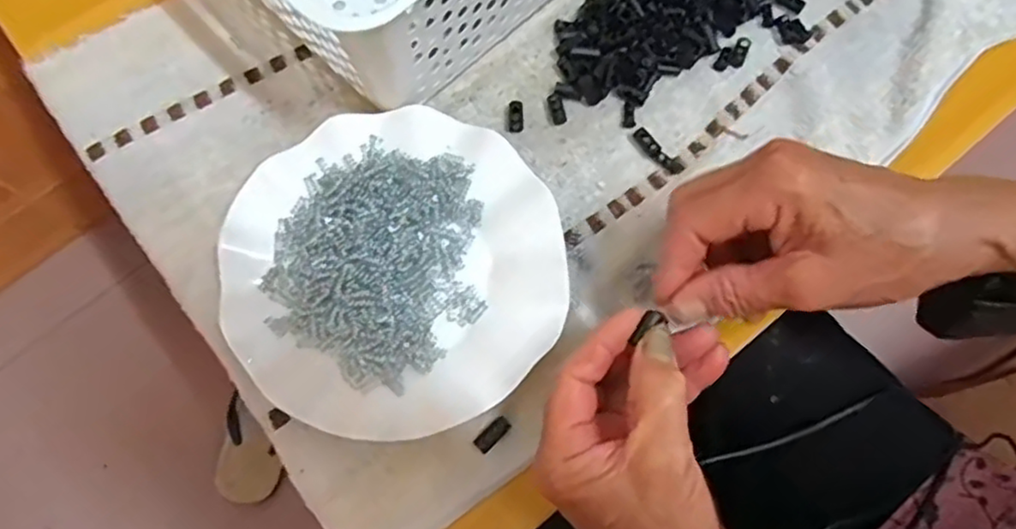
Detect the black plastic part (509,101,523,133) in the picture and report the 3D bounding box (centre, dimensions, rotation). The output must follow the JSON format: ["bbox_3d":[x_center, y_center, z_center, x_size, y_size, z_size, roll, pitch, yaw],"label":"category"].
[{"bbox_3d":[0.005,-0.092,0.415,0.009,0.005,0.020,0,73,0],"label":"black plastic part"}]

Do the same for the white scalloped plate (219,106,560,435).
[{"bbox_3d":[-0.063,0.001,0.374,0.178,0.024,0.181,-41,78,-11],"label":"white scalloped plate"}]

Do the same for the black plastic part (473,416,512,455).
[{"bbox_3d":[-0.008,0.090,0.353,0.021,0.004,0.010,-44,78,-12],"label":"black plastic part"}]

